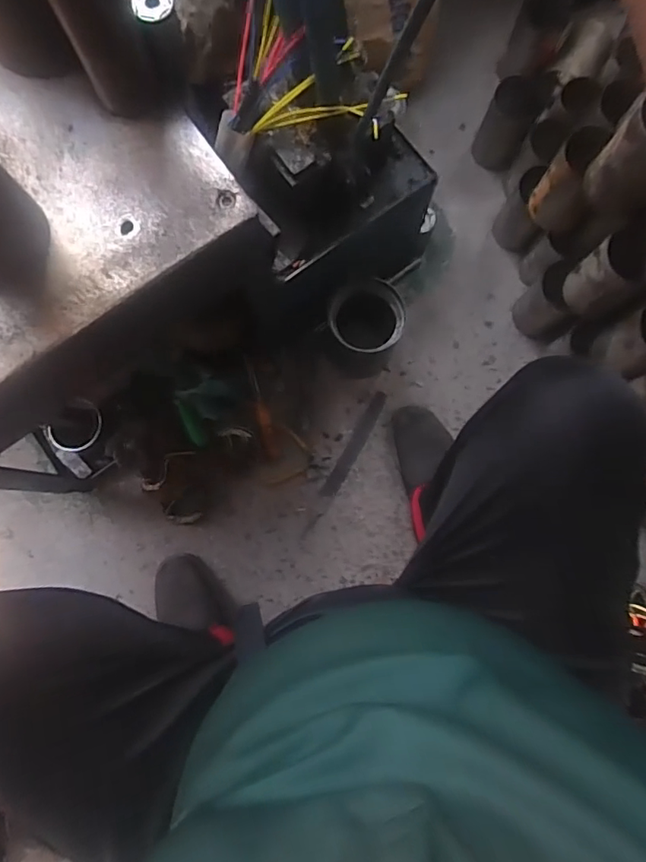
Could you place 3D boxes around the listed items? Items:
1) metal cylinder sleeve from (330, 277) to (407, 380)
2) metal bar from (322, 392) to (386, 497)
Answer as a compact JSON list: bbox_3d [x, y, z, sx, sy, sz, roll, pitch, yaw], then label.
[{"bbox_3d":[0.070,-0.168,0.871,0.119,0.178,0.116,25,82,3],"label":"metal cylinder sleeve"},{"bbox_3d":[0.057,0.023,0.929,0.024,0.012,0.209,28,82,4],"label":"metal bar"}]

